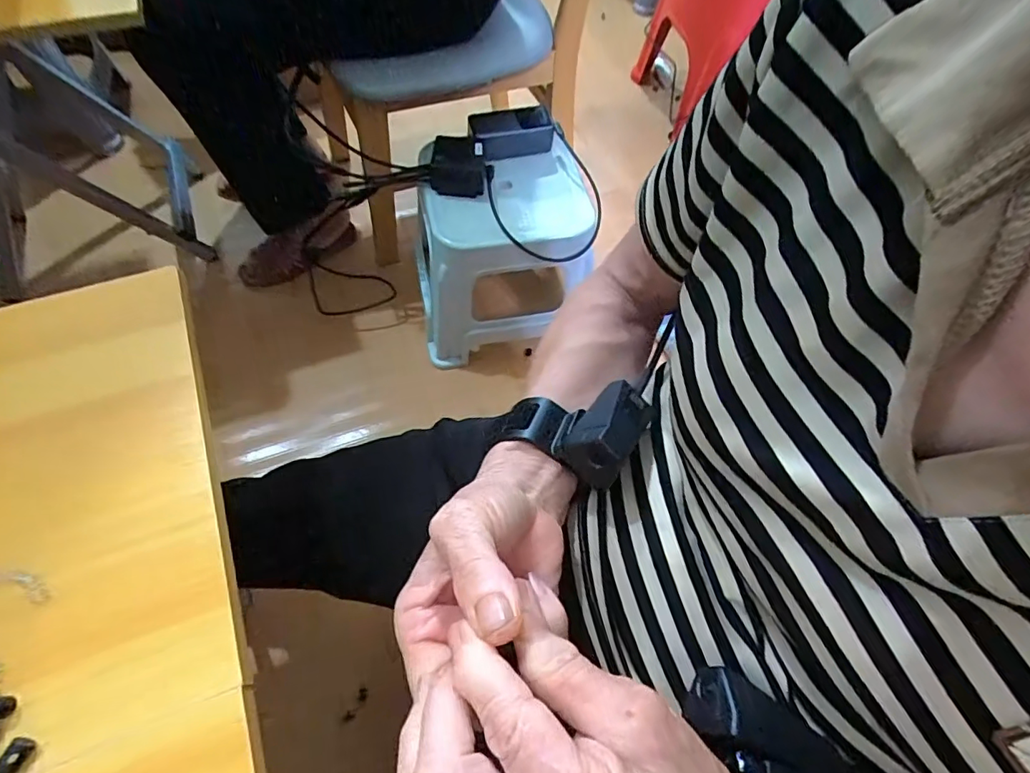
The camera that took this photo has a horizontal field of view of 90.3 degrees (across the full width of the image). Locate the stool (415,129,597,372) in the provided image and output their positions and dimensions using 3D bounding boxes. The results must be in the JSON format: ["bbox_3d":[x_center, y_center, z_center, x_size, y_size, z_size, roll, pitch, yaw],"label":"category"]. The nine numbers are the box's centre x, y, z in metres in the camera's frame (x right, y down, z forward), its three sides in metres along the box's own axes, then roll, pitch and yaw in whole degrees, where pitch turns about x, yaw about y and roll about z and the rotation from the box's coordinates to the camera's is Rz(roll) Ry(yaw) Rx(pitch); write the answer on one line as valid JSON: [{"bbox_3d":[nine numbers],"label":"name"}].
[{"bbox_3d":[-0.026,-0.205,0.862,0.267,0.266,0.207,-7,61,-7],"label":"stool"}]

